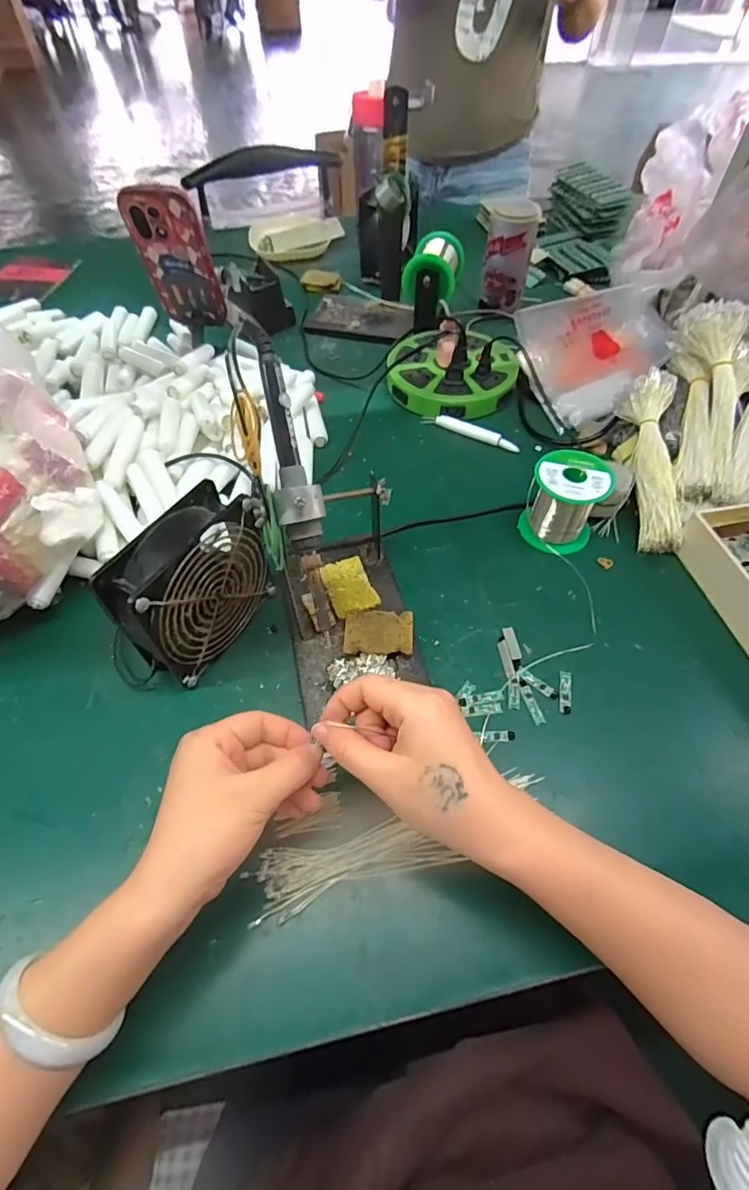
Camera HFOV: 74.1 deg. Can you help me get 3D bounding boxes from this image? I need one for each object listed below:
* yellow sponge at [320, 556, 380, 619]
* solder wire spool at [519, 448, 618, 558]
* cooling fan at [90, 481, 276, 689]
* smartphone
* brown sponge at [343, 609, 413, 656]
[{"bbox_3d":[-0.023,-0.008,0.447,0.039,0.004,0.060,-17,57,-11],"label":"yellow sponge"},{"bbox_3d":[0.181,-0.087,0.476,0.067,0.076,0.070,23,58,16],"label":"solder wire spool"},{"bbox_3d":[-0.140,-0.005,0.390,0.046,0.124,0.131,26,59,17],"label":"cooling fan"},{"bbox_3d":[-0.238,-0.402,0.600,0.078,0.173,0.010,-4,72,-1],"label":"smartphone"},{"bbox_3d":[0.004,0.031,0.414,0.056,0.004,0.041,2,55,3],"label":"brown sponge"}]

